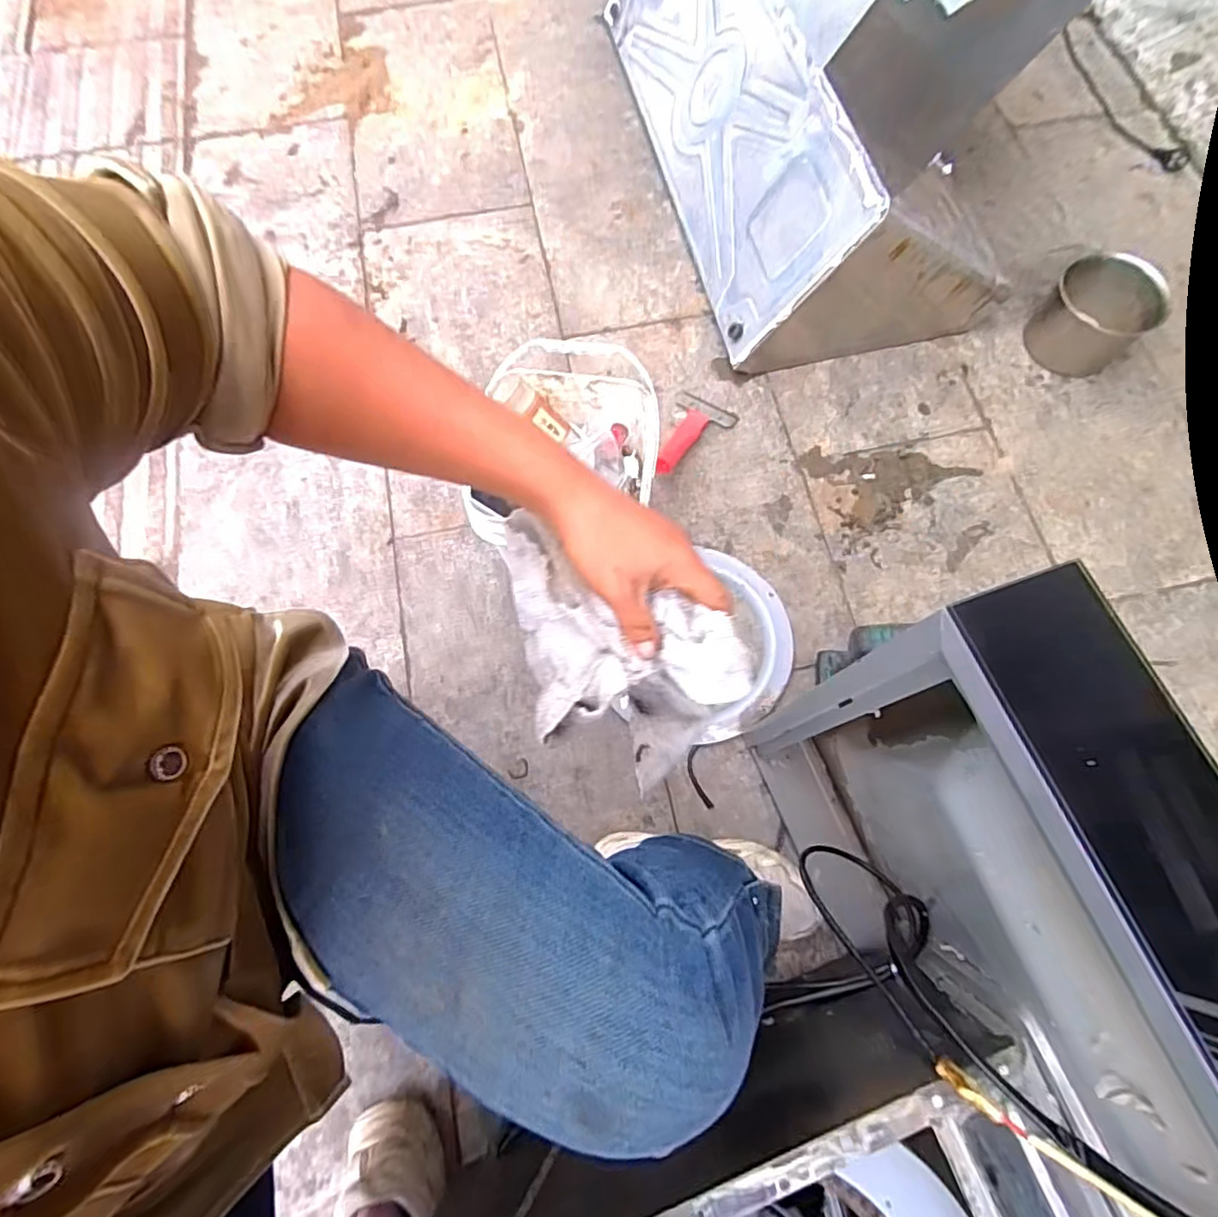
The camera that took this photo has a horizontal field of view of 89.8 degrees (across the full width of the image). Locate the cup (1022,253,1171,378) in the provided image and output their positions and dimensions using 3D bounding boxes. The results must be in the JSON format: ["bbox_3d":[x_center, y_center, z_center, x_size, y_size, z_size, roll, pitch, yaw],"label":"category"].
[{"bbox_3d":[0.778,-0.465,0.981,0.149,0.119,0.130,43,75,13],"label":"cup"}]

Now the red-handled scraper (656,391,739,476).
[{"bbox_3d":[0.131,-0.255,0.907,0.088,0.030,0.175,19,71,6],"label":"red-handled scraper"}]

